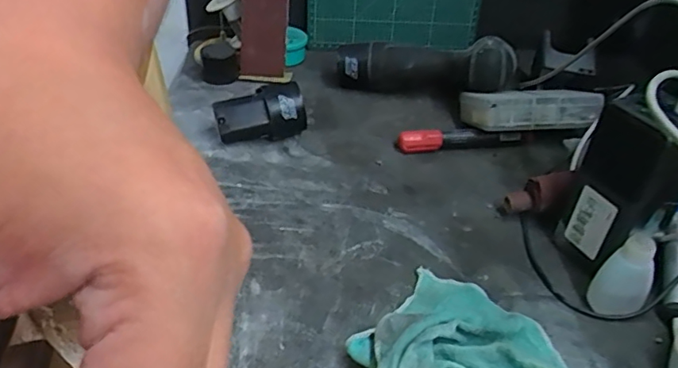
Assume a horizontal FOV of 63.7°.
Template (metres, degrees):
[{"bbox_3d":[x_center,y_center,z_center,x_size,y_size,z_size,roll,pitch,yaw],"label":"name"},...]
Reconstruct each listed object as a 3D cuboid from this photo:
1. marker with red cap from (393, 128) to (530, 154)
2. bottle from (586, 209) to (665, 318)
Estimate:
[{"bbox_3d":[0.121,-0.043,0.529,0.127,0.024,0.014,-3,39,-8],"label":"marker with red cap"},{"bbox_3d":[0.189,0.053,0.358,0.027,0.084,0.024,0,39,-4],"label":"bottle"}]

